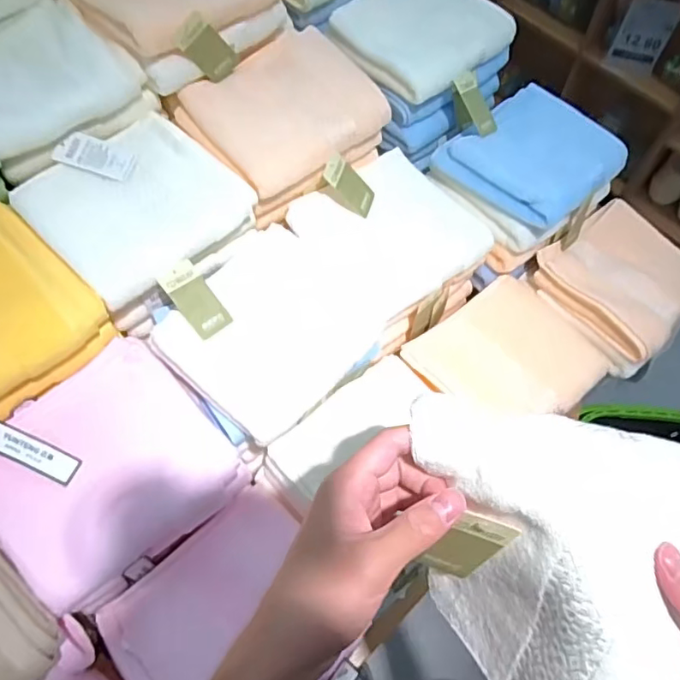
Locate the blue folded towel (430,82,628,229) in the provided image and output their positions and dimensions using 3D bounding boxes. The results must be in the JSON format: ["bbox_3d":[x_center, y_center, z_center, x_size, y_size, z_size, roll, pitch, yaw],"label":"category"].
[{"bbox_3d":[0.236,-0.228,0.684,0.183,0.031,0.163,-41,70,-19],"label":"blue folded towel"}]

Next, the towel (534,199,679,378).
[{"bbox_3d":[0.353,-0.078,0.701,0.190,0.058,0.169,-37,68,-18],"label":"towel"}]

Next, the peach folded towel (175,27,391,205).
[{"bbox_3d":[-0.060,-0.256,0.642,0.191,0.047,0.165,-36,68,-17],"label":"peach folded towel"}]

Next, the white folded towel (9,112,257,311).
[{"bbox_3d":[-0.207,-0.136,0.592,0.164,0.057,0.179,41,69,19],"label":"white folded towel"}]

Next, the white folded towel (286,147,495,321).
[{"bbox_3d":[0.061,-0.129,0.676,0.178,0.045,0.185,-36,68,-17],"label":"white folded towel"}]

